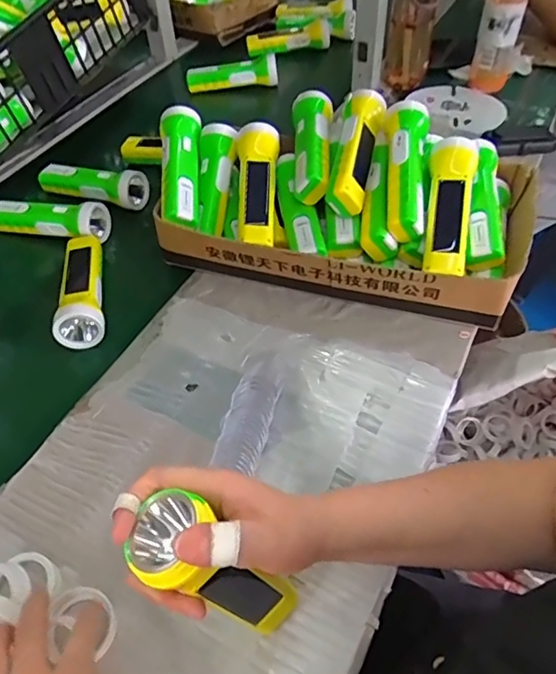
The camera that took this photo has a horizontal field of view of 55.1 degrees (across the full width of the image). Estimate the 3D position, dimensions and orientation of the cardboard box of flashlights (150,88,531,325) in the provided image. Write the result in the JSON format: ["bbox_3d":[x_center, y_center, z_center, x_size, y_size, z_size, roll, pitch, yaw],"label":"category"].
[{"bbox_3d":[0.066,-0.163,0.638,0.446,0.158,0.196,13,52,13],"label":"cardboard box of flashlights"}]

